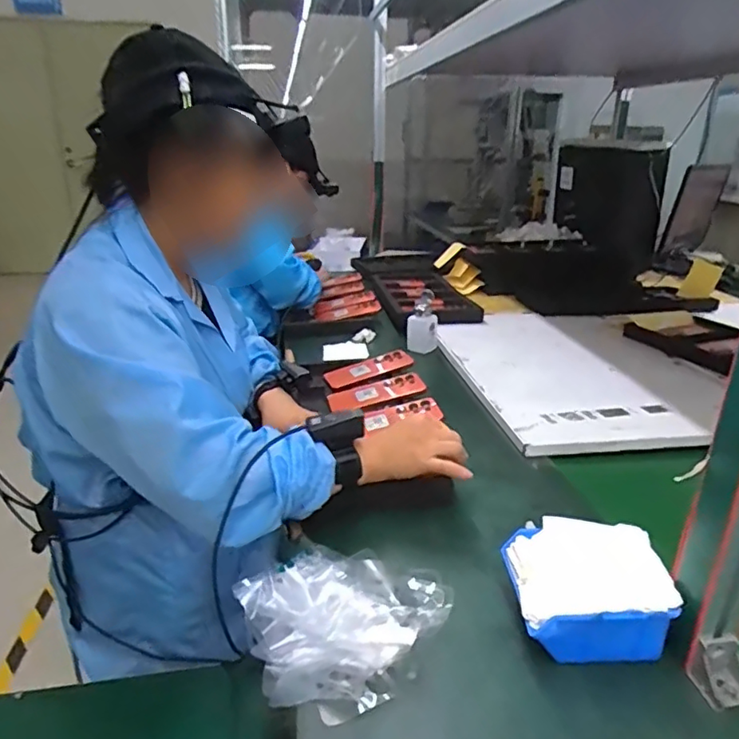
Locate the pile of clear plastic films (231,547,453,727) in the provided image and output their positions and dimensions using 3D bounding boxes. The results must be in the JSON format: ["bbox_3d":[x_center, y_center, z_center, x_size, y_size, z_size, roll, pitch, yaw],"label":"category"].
[{"bbox_3d":[-0.018,0.240,0.576,0.196,0.031,0.180,1,22,0],"label":"pile of clear plastic films"}]

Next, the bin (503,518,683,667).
[{"bbox_3d":[0.214,0.216,0.575,0.140,0.076,0.124,2,22,3],"label":"bin"}]

